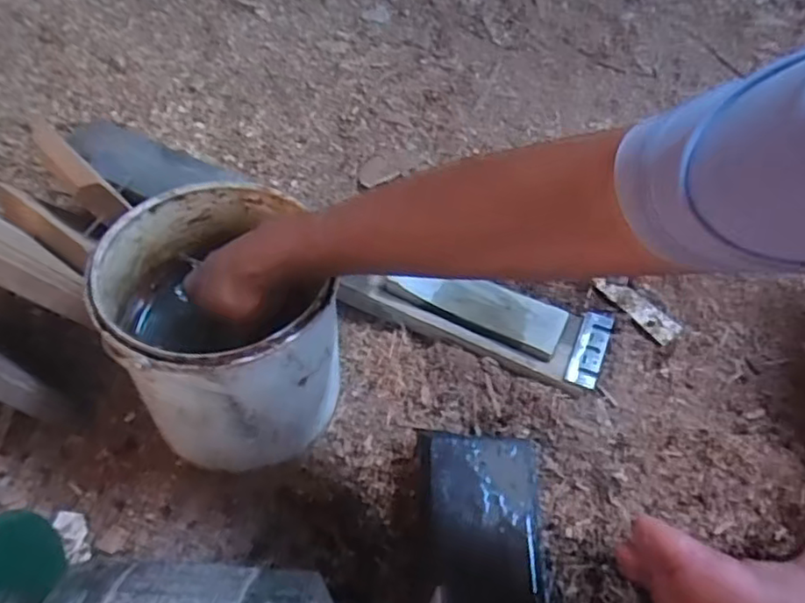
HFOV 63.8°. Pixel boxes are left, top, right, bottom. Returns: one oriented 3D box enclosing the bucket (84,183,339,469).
[{"bbox_3d":[-0.146,0.022,0.537,0.155,0.166,0.176,-19,56,-14],"label":"bucket"}]

